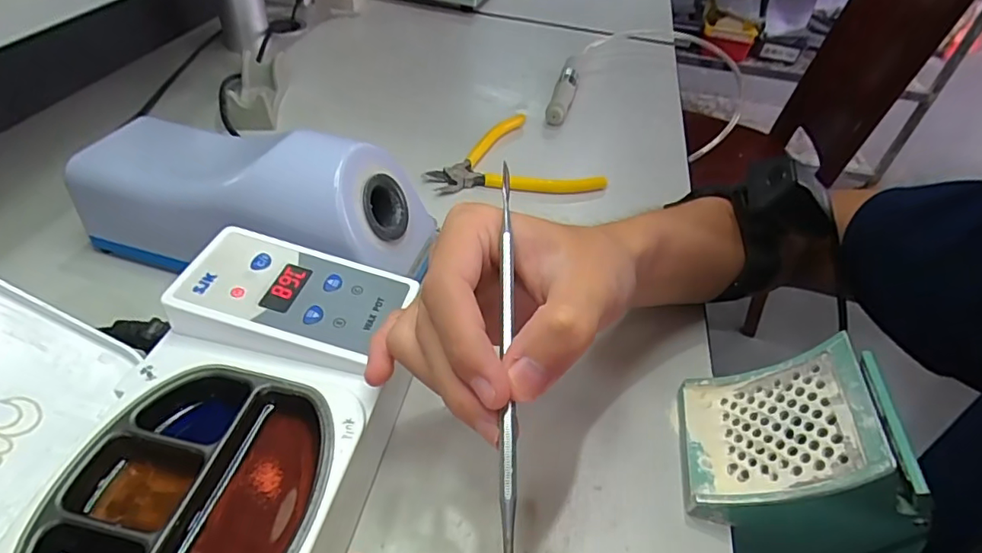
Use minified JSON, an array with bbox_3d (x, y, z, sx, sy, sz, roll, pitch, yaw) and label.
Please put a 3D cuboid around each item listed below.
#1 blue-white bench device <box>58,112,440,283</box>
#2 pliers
[{"bbox_3d":[-0.147,-0.044,0.332,0.214,0.081,0.075,9,43,2],"label":"blue-white bench device"},{"bbox_3d":[0.009,-0.109,0.480,0.144,0.008,0.118,-10,46,-17],"label":"pliers"}]

